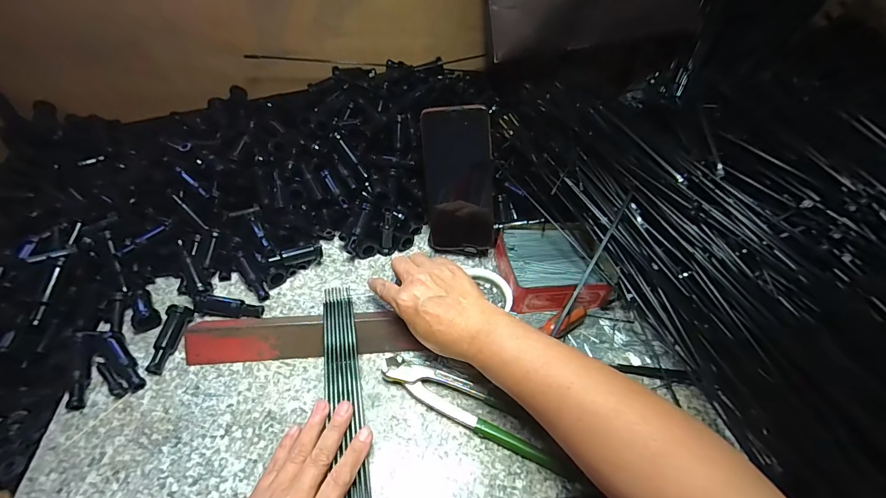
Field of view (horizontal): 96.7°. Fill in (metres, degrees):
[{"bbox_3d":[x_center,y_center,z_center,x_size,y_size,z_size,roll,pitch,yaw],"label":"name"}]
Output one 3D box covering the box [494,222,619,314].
[{"bbox_3d":[0.129,0.021,0.468,0.116,0.044,0.102,-2,48,-7],"label":"box"}]

